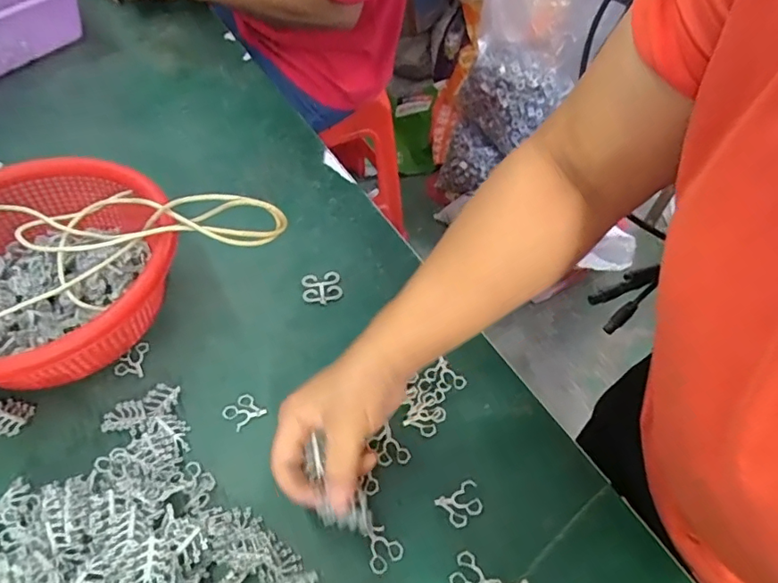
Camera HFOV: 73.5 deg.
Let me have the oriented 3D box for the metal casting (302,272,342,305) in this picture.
[{"bbox_3d":[-0.066,-0.004,0.510,0.037,0.004,0.034,-8,54,-8],"label":"metal casting"}]

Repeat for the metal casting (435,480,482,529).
[{"bbox_3d":[0.054,0.157,0.386,0.033,0.004,0.025,-24,57,-19],"label":"metal casting"}]

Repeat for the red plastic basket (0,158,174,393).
[{"bbox_3d":[-0.291,-0.013,0.445,0.217,0.103,0.219,1,53,-1],"label":"red plastic basket"}]

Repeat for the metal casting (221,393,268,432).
[{"bbox_3d":[-0.120,0.098,0.428,0.028,0.004,0.026,-38,63,-26],"label":"metal casting"}]

